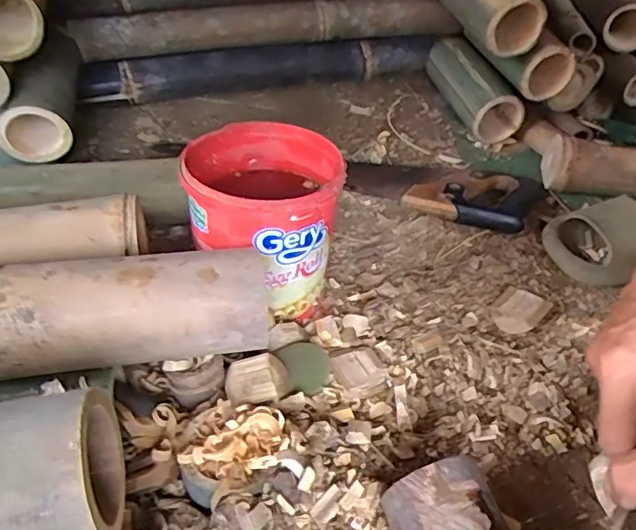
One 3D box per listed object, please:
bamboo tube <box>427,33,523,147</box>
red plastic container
[{"bbox_3d":[0.224,-0.271,0.835,0.075,0.071,0.187,-13,58,-18],"label":"bamboo tube"},{"bbox_3d":[-0.051,-0.038,0.540,0.140,0.157,0.139,2,42,-2],"label":"red plastic container"}]

